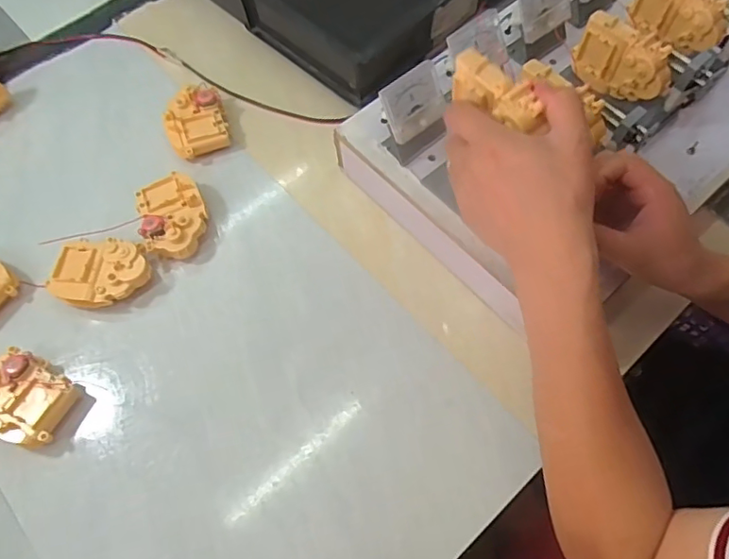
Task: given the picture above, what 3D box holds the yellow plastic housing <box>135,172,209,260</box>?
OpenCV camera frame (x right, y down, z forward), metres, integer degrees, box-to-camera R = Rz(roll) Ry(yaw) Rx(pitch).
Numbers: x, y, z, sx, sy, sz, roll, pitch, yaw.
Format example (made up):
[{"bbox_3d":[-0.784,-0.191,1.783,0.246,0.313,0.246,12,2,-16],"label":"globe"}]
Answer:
[{"bbox_3d":[-0.213,-0.072,0.597,0.071,0.034,0.105,-16,65,-7],"label":"yellow plastic housing"}]

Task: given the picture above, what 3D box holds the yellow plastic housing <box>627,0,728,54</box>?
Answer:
[{"bbox_3d":[0.328,-0.278,0.558,0.097,0.056,0.029,39,71,18],"label":"yellow plastic housing"}]

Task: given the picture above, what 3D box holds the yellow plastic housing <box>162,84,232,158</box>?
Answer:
[{"bbox_3d":[-0.206,-0.195,0.652,0.069,0.030,0.096,-18,65,-7],"label":"yellow plastic housing"}]

